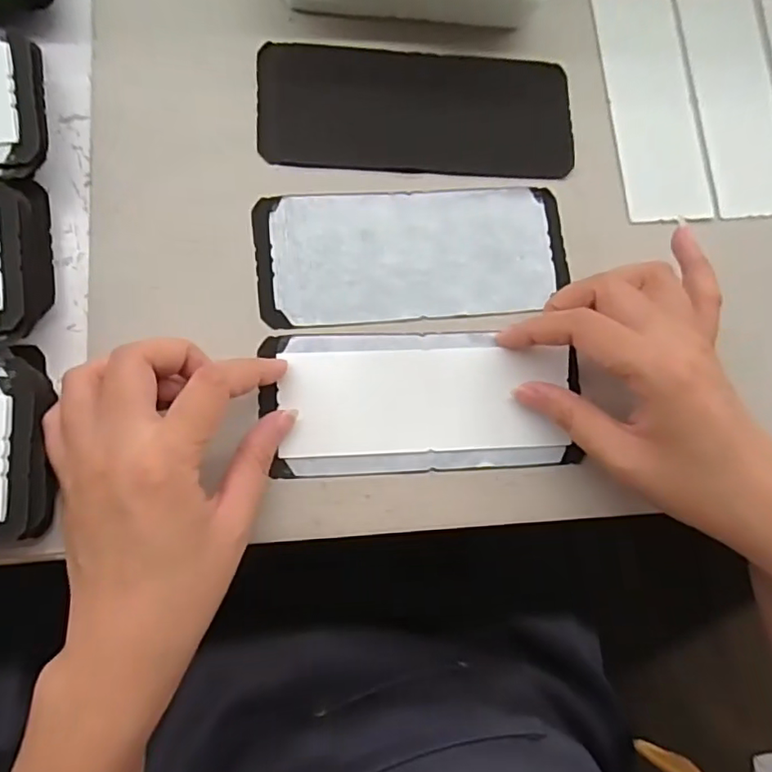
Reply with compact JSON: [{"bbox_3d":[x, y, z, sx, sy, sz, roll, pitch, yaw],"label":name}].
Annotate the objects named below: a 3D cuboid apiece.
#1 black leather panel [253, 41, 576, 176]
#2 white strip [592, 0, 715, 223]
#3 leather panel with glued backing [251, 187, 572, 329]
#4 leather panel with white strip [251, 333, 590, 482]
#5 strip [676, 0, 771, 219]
[{"bbox_3d":[0.018,-0.152,0.319,0.171,0.005,0.070,0,83,-7],"label":"black leather panel"},{"bbox_3d":[0.157,-0.166,0.338,0.053,0.004,0.142,-6,82,-9],"label":"white strip"},{"bbox_3d":[0.015,-0.070,0.305,0.162,0.004,0.070,-5,84,-7],"label":"leather panel with glued backing"},{"bbox_3d":[0.020,0.008,0.291,0.155,0.009,0.070,-2,83,-7],"label":"leather panel with white strip"},{"bbox_3d":[0.212,-0.172,0.349,0.053,0.005,0.144,-6,82,-9],"label":"strip"}]

